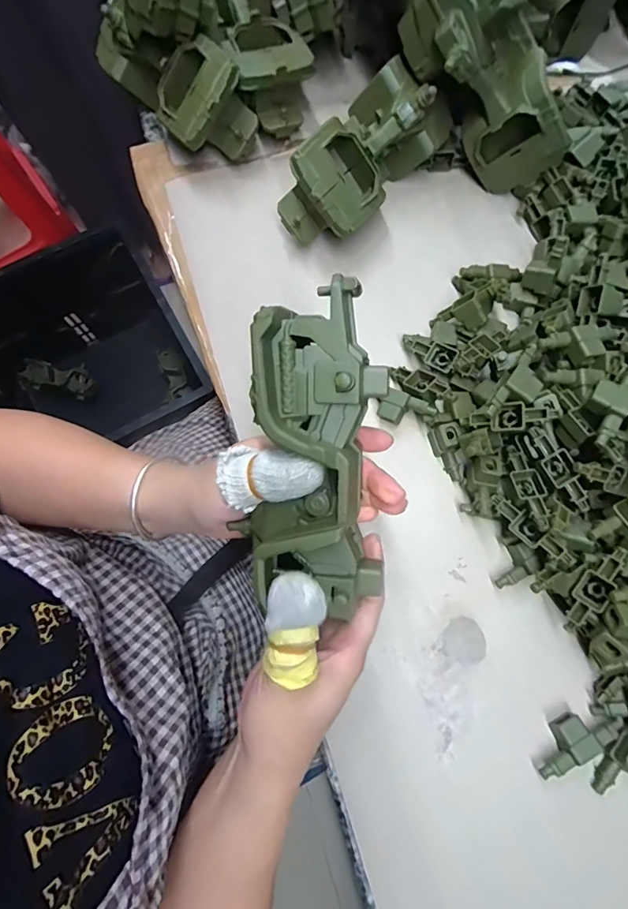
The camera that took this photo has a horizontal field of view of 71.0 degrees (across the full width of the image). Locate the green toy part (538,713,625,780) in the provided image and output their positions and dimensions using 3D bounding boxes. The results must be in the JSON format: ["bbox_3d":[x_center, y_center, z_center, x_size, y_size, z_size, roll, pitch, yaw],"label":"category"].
[{"bbox_3d":[0.185,0.199,0.309,0.068,0.017,0.024,-28,78,-7],"label":"green toy part"}]

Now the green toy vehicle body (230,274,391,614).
[{"bbox_3d":[0.001,-0.001,0.231,0.067,0.040,0.168,-1,99,-1],"label":"green toy vehicle body"}]

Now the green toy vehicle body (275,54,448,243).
[{"bbox_3d":[0.046,-0.268,0.395,0.186,0.064,0.080,-46,107,-3],"label":"green toy vehicle body"}]

